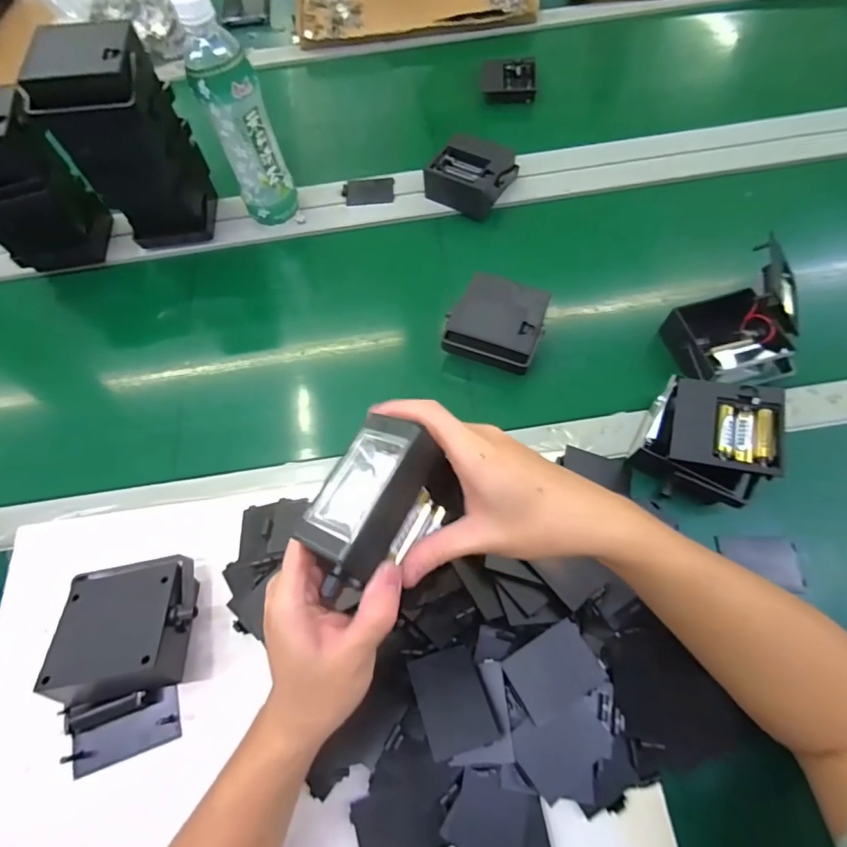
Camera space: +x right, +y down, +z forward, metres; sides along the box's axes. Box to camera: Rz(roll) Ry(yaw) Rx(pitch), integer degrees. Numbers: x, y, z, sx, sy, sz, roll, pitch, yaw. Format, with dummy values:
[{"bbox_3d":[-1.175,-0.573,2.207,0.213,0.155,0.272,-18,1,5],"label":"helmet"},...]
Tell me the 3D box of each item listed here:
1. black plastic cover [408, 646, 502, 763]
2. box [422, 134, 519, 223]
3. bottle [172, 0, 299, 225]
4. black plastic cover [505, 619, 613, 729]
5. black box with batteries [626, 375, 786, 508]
[{"bbox_3d":[0.022,0.191,0.320,0.051,0.010,0.061,-11,50,-19],"label":"black plastic cover"},{"bbox_3d":[0.059,-0.306,0.573,0.092,0.053,0.082,28,69,15],"label":"box"},{"bbox_3d":[-0.190,-0.309,0.485,0.062,0.204,0.053,-7,66,0],"label":"bottle"},{"bbox_3d":[0.093,0.177,0.332,0.061,0.007,0.044,-29,71,-9],"label":"black plastic cover"},{"bbox_3d":[0.238,0.012,0.397,0.094,0.059,0.099,17,68,10],"label":"black box with batteries"}]

